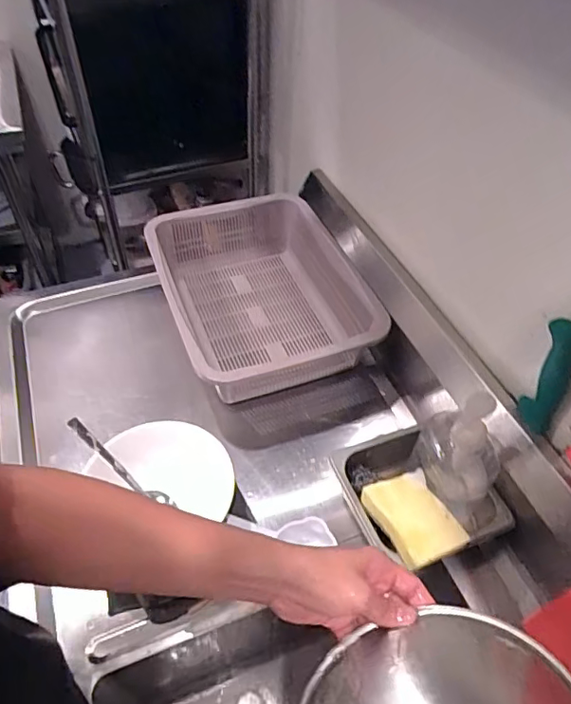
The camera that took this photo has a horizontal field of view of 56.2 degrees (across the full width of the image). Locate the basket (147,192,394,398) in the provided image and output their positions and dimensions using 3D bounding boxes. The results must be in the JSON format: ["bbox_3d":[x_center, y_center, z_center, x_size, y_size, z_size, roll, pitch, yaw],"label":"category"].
[{"bbox_3d":[-0.027,-0.097,0.859,0.303,0.103,0.378,-17,51,-16],"label":"basket"}]

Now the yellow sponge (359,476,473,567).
[{"bbox_3d":[0.138,0.176,0.577,0.075,0.019,0.099,-18,51,-17],"label":"yellow sponge"}]

